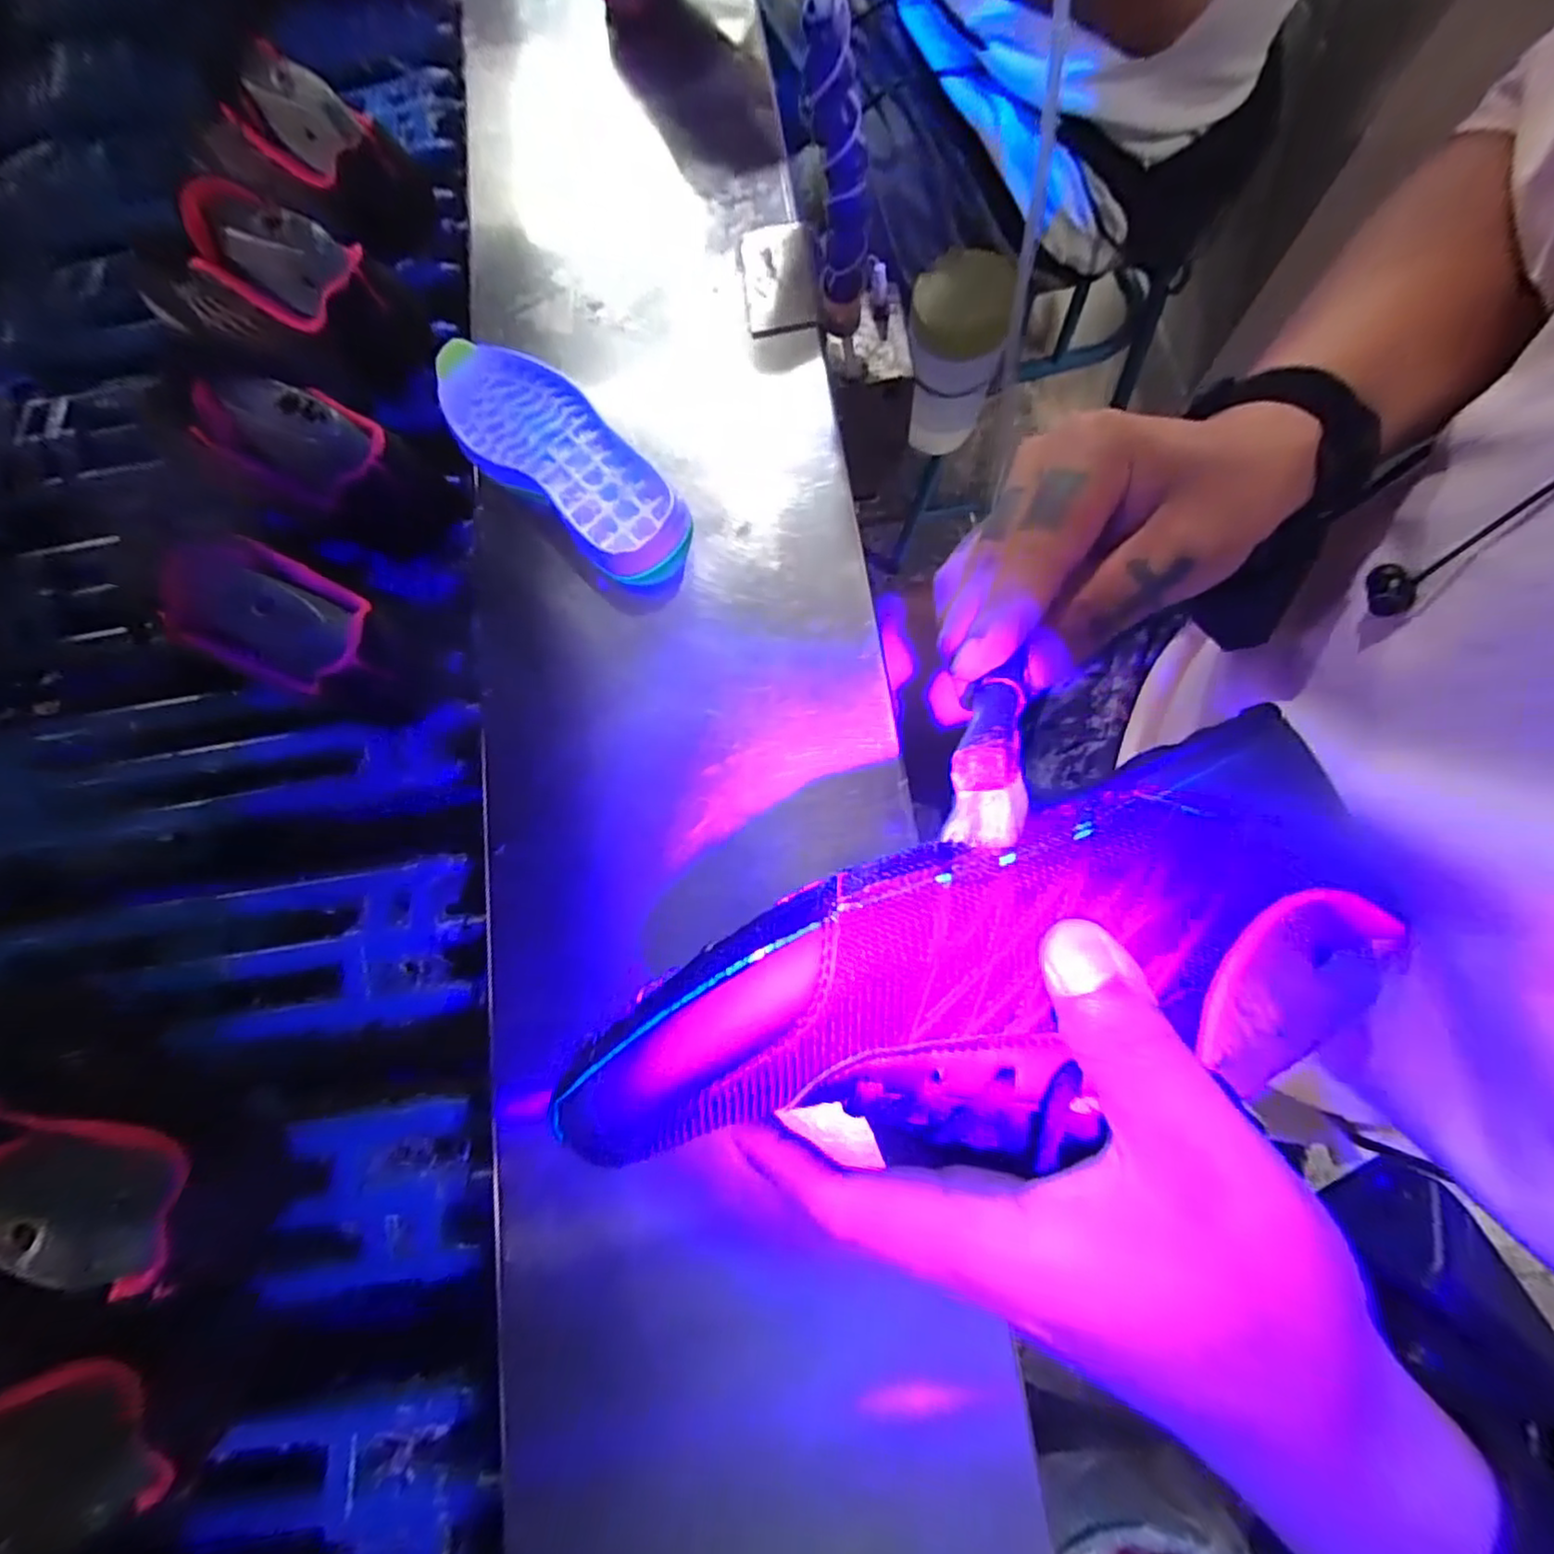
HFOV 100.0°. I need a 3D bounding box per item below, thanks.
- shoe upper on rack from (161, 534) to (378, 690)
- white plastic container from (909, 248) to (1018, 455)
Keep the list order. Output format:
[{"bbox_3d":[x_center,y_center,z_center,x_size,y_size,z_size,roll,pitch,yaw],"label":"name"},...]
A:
[{"bbox_3d":[-0.284,-0.092,0.368,0.113,0.045,0.070,21,80,10],"label":"shoe upper on rack"},{"bbox_3d":[0.138,-0.327,0.517,0.071,0.133,0.063,9,78,7],"label":"white plastic container"}]

